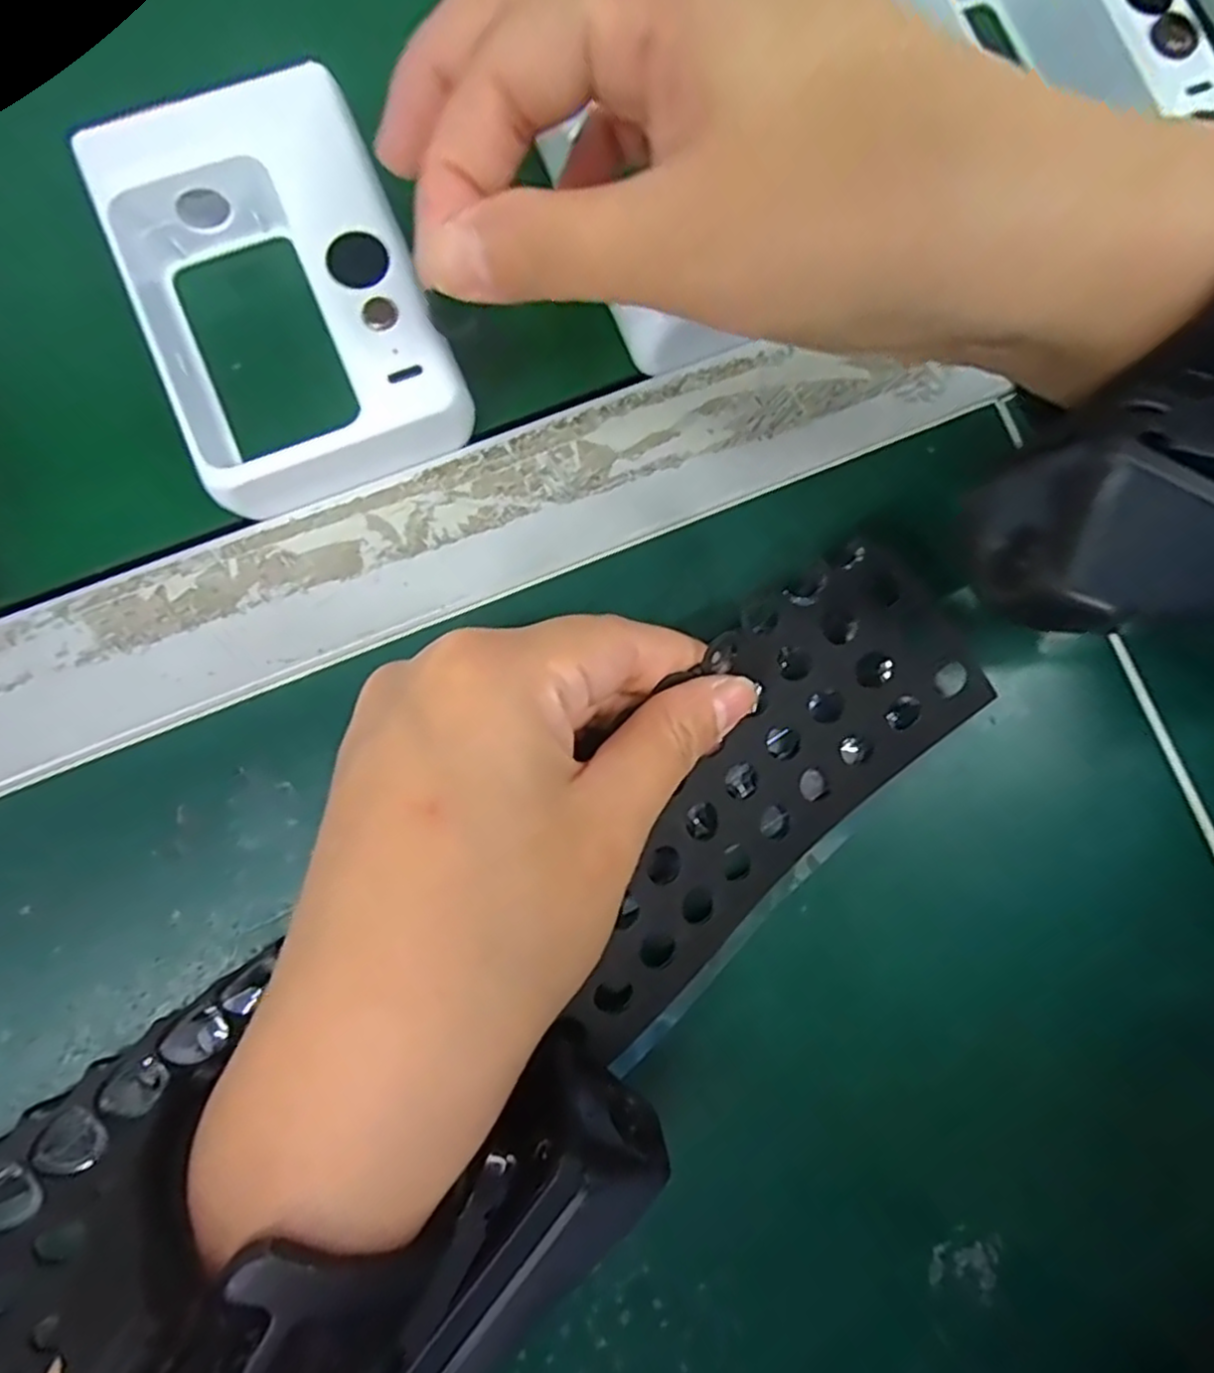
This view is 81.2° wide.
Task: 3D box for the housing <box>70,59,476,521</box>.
[{"bbox_3d":[-0.078,-0.092,0.176,0.064,0.032,0.101,-23,81,-5],"label":"housing"}]

